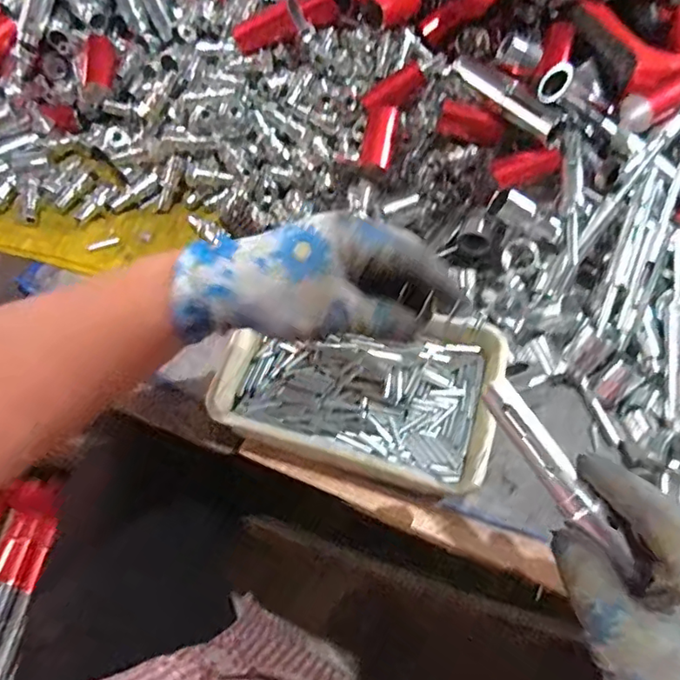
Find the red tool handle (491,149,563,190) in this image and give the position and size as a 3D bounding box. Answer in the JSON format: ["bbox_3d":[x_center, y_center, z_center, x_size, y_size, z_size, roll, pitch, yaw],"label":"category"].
[{"bbox_3d":[0.163,-0.155,0.503,0.062,0.019,0.027,-21,64,-10],"label":"red tool handle"}]

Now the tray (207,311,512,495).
[{"bbox_3d":[0.017,0.032,0.438,0.201,0.040,0.136,14,63,8],"label":"tray"}]

